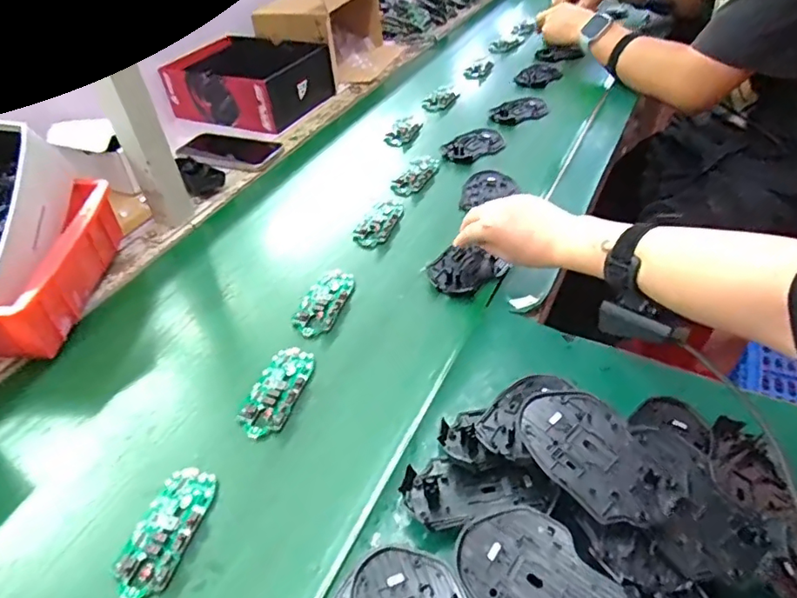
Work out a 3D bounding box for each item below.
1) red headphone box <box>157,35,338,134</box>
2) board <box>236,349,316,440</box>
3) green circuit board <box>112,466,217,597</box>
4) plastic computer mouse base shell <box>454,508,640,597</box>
[{"bbox_3d":[-0.269,-0.391,0.961,0.237,0.082,0.187,18,47,22],"label":"red headphone box"},{"bbox_3d":[-0.113,0.083,0.499,0.043,0.011,0.100,9,44,14],"label":"board"},{"bbox_3d":[-0.177,0.175,0.408,0.045,0.008,0.099,9,44,13],"label":"green circuit board"},{"bbox_3d":[0.093,0.186,0.344,0.115,0.019,0.072,31,73,38],"label":"plastic computer mouse base shell"}]

